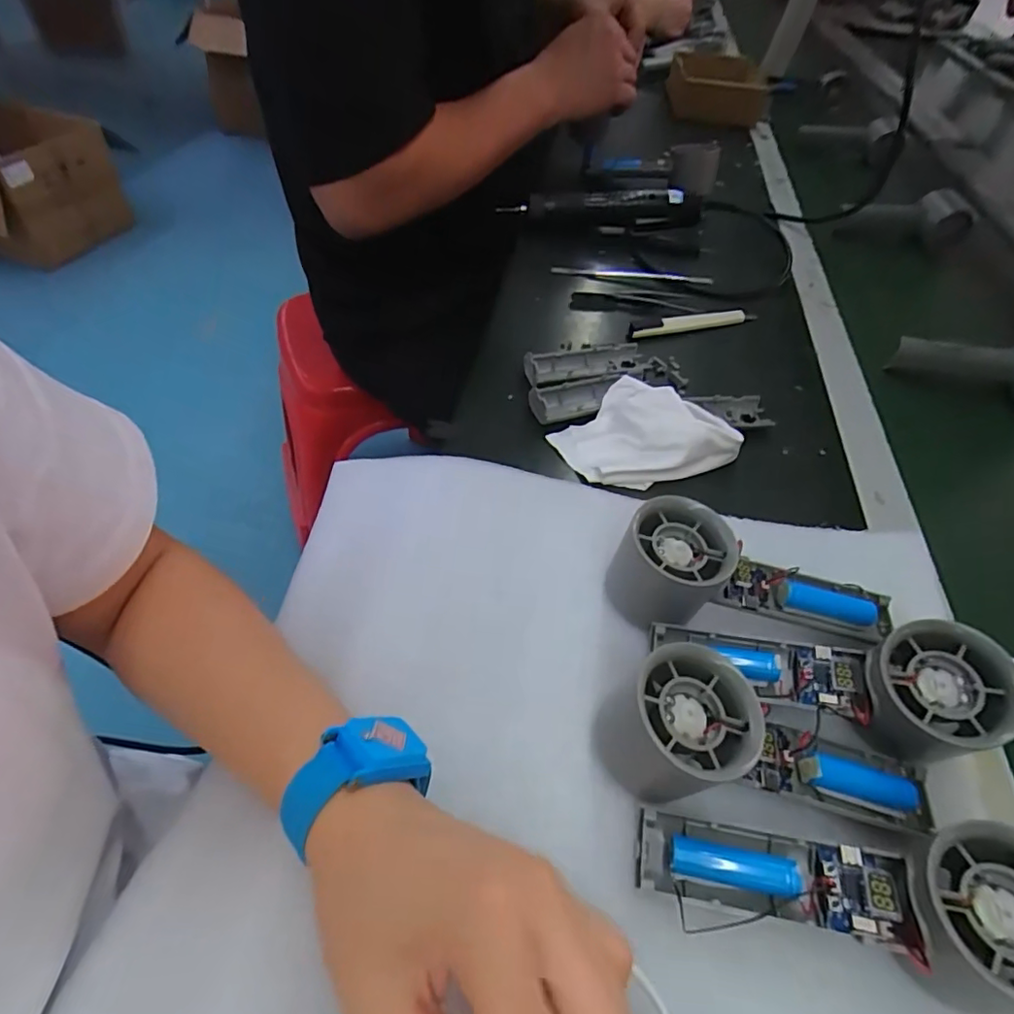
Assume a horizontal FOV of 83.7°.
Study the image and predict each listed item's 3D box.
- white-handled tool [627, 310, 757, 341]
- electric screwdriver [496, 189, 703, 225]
[{"bbox_3d":[0.178,-0.177,0.543,0.139,0.011,0.016,-11,53,-15],"label":"white-handled tool"},{"bbox_3d":[0.109,-0.345,0.648,0.233,0.042,0.032,5,51,-2],"label":"electric screwdriver"}]

